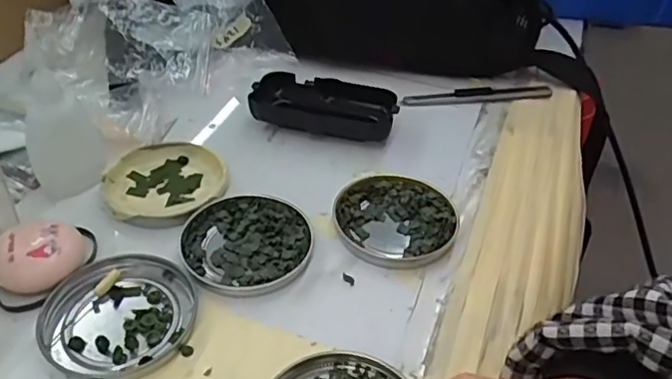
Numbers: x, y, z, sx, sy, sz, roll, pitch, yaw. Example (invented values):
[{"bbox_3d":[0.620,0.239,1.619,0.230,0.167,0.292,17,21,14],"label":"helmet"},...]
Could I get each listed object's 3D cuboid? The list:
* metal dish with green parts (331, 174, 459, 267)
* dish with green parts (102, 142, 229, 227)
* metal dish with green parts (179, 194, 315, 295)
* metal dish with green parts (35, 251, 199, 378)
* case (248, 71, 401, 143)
[{"bbox_3d":[0.038,0.017,0.390,0.076,0.010,0.076,2,41,-2],"label":"metal dish with green parts"},{"bbox_3d":[-0.114,-0.004,0.407,0.078,0.012,0.077,2,41,-2],"label":"dish with green parts"},{"bbox_3d":[-0.054,0.032,0.369,0.077,0.009,0.076,2,41,-2],"label":"metal dish with green parts"},{"bbox_3d":[-0.116,0.067,0.325,0.074,0.007,0.075,12,42,9],"label":"metal dish with green parts"},{"bbox_3d":[-0.010,-0.064,0.472,0.110,0.024,0.050,11,41,7],"label":"case"}]

